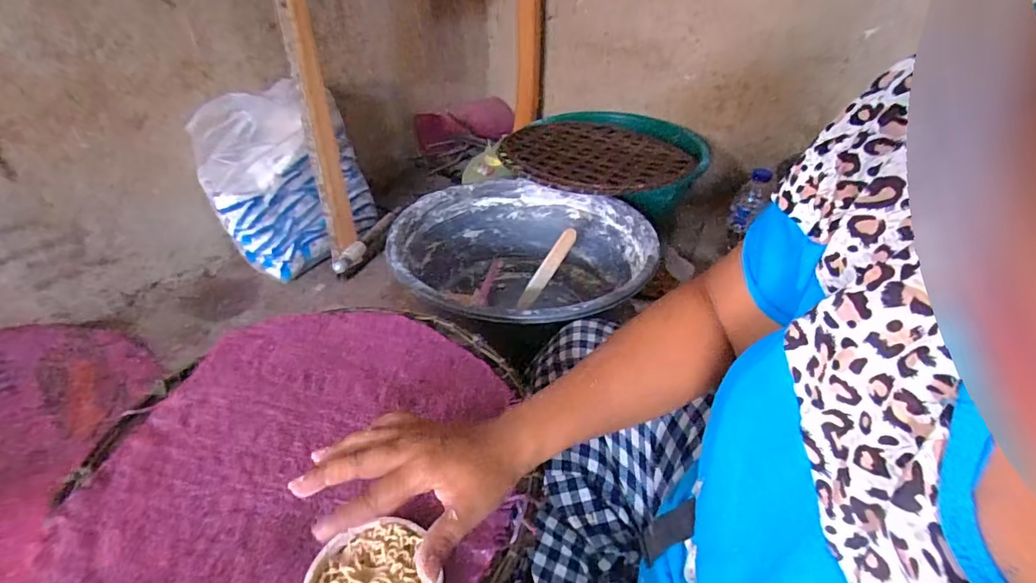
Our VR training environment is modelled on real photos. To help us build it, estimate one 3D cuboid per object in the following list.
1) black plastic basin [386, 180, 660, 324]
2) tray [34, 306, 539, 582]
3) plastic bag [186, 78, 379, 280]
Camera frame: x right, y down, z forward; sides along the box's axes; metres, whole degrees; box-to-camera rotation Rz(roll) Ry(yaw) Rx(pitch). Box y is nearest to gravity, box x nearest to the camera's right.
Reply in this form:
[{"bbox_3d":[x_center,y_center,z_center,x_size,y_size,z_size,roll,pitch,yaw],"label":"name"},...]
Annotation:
[{"bbox_3d":[0.006,-0.024,0.822,0.397,0.186,0.399,0,36,0],"label":"black plastic basin"},{"bbox_3d":[-0.160,0.132,0.397,0.326,0.019,0.348,2,36,-2],"label":"tray"},{"bbox_3d":[-0.416,-0.219,0.915,0.152,0.295,0.279,20,40,26],"label":"plastic bag"}]

